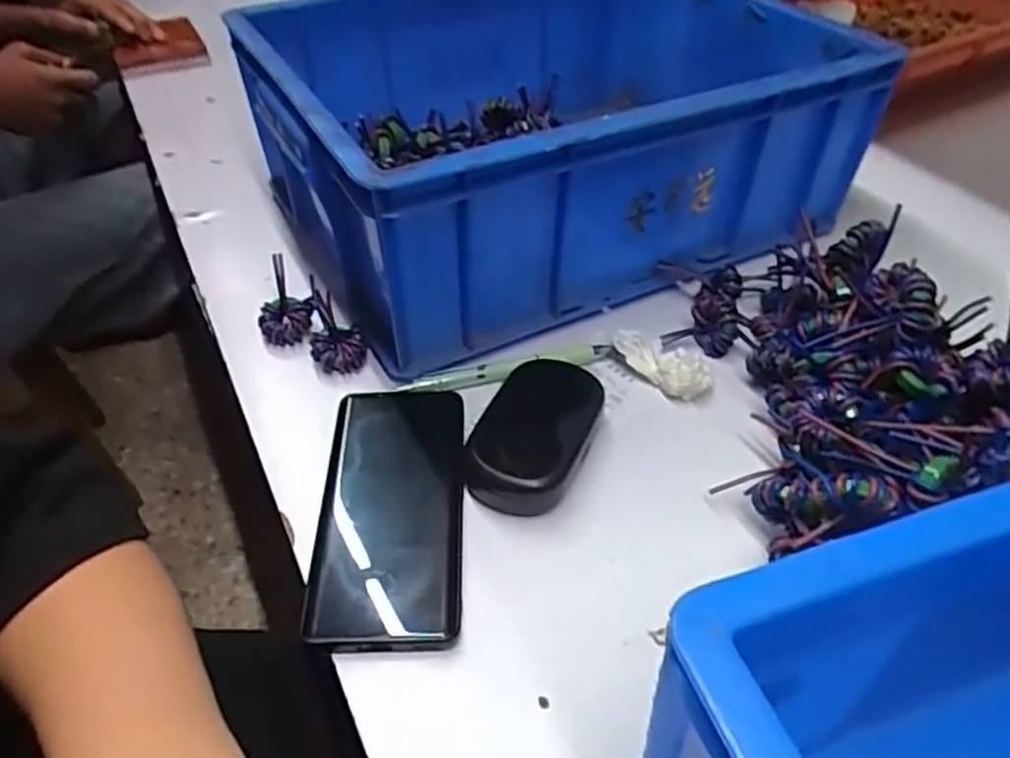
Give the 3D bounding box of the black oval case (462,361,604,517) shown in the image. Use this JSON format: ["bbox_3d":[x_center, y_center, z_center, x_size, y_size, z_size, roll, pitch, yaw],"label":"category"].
[{"bbox_3d":[0.016,0.030,0.429,0.065,0.026,0.099,15,46,15],"label":"black oval case"}]

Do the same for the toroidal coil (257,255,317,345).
[{"bbox_3d":[-0.150,-0.053,0.500,0.037,0.048,0.035,-16,46,-16],"label":"toroidal coil"}]

